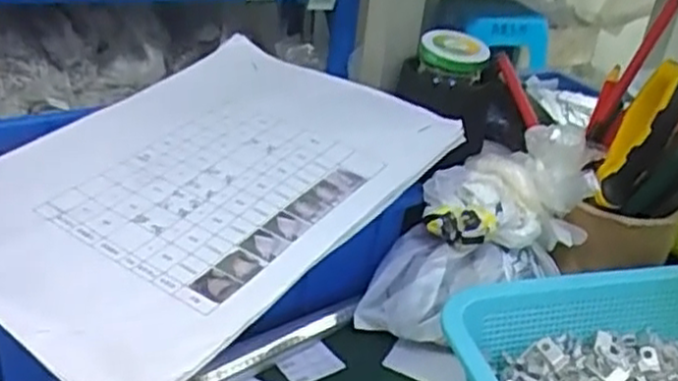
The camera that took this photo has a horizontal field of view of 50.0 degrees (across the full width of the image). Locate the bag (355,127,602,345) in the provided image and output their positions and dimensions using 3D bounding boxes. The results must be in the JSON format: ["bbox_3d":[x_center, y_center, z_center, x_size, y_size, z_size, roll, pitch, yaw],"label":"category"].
[{"bbox_3d":[0.092,0.034,0.490,0.187,0.081,0.070,-39,40,-3],"label":"bag"}]

